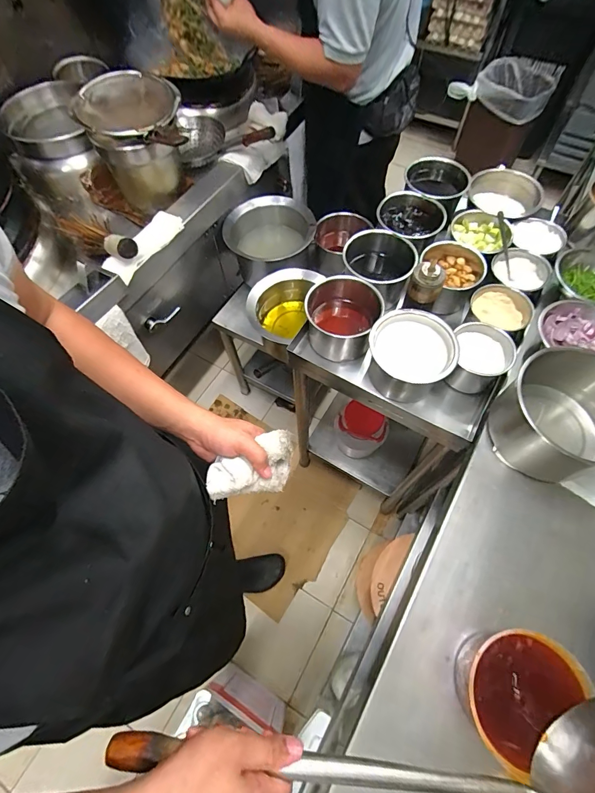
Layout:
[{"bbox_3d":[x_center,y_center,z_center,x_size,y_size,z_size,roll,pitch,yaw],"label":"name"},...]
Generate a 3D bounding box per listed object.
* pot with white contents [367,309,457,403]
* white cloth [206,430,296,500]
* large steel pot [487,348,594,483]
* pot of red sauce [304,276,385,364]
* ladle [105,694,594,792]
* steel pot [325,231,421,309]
[{"bbox_3d":[0.216,-0.075,0.727,0.155,0.109,0.152,-1,63,1],"label":"pot with white contents"},{"bbox_3d":[-0.059,0.101,0.508,0.127,0.043,0.064,-24,65,-10],"label":"white cloth"},{"bbox_3d":[0.417,0.033,0.587,0.165,0.148,0.162,-1,63,1],"label":"large steel pot"},{"bbox_3d":[0.092,-0.156,0.790,0.147,0.132,0.148,-1,63,1],"label":"pot of red sauce"},{"bbox_3d":[0.086,0.325,0.361,0.503,0.092,0.085,8,63,-4],"label":"ladle"},{"bbox_3d":[0.173,-0.279,0.831,0.148,0.124,0.161,-1,63,1],"label":"steel pot"}]

